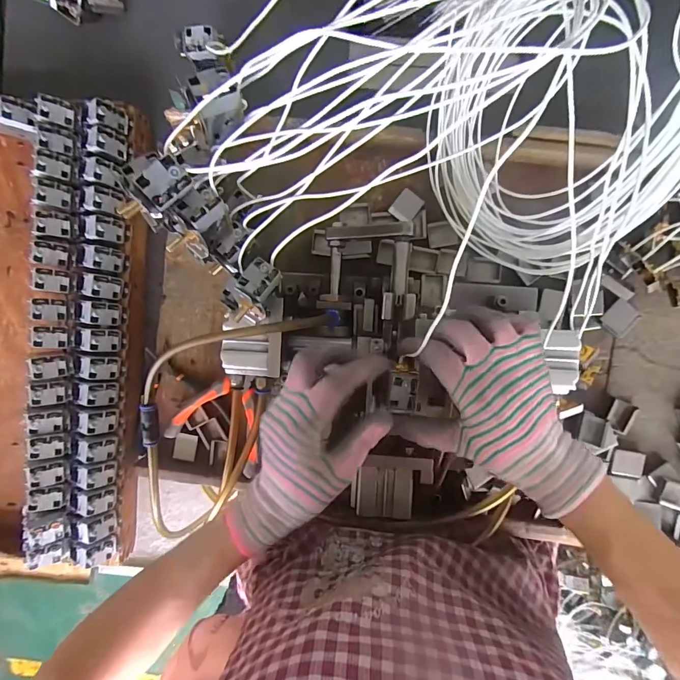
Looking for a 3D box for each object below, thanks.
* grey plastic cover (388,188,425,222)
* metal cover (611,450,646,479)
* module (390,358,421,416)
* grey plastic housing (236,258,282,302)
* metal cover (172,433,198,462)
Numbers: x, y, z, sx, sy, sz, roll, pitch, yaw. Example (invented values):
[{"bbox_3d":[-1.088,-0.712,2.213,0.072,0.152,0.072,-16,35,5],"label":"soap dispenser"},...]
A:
[{"bbox_3d":[0.069,-0.139,0.418,0.026,0.006,0.031,39,93,1],"label":"grey plastic cover"},{"bbox_3d":[0.303,0.131,0.423,0.031,0.005,0.027,9,92,3],"label":"metal cover"},{"bbox_3d":[0.054,0.038,0.333,0.024,0.010,0.045,-2,89,3],"label":"module"},{"bbox_3d":[-0.064,-0.046,0.316,0.025,0.016,0.030,37,74,-5],"label":"grey plastic housing"},{"bbox_3d":[-0.174,0.121,0.453,0.024,0.005,0.034,14,104,-4],"label":"metal cover"}]

